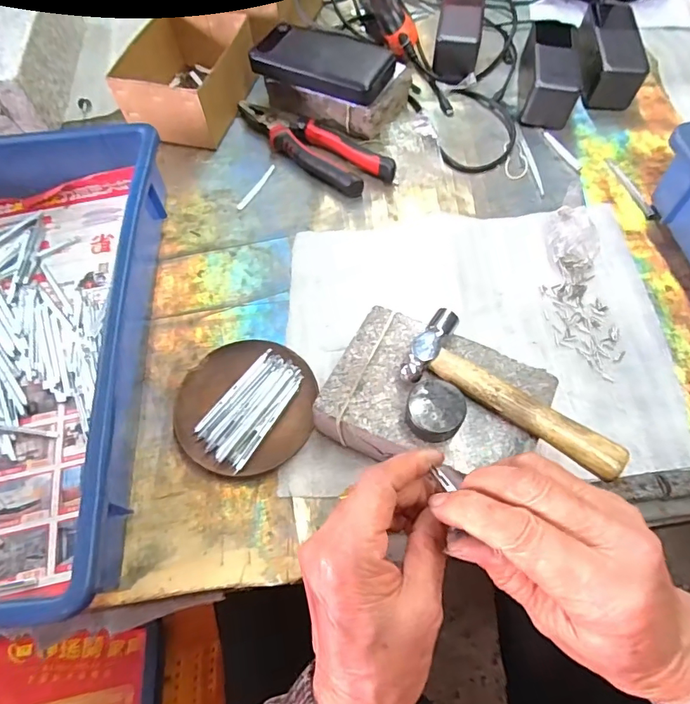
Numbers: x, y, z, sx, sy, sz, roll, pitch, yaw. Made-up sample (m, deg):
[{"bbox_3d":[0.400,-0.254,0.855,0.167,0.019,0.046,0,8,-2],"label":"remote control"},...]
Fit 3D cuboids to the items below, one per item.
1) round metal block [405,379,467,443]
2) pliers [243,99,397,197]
[{"bbox_3d":[0.059,0.040,0.310,0.036,0.021,0.036,0,63,1],"label":"round metal block"},{"bbox_3d":[-0.040,-0.237,0.528,0.208,0.023,0.057,39,70,18],"label":"pliers"}]

